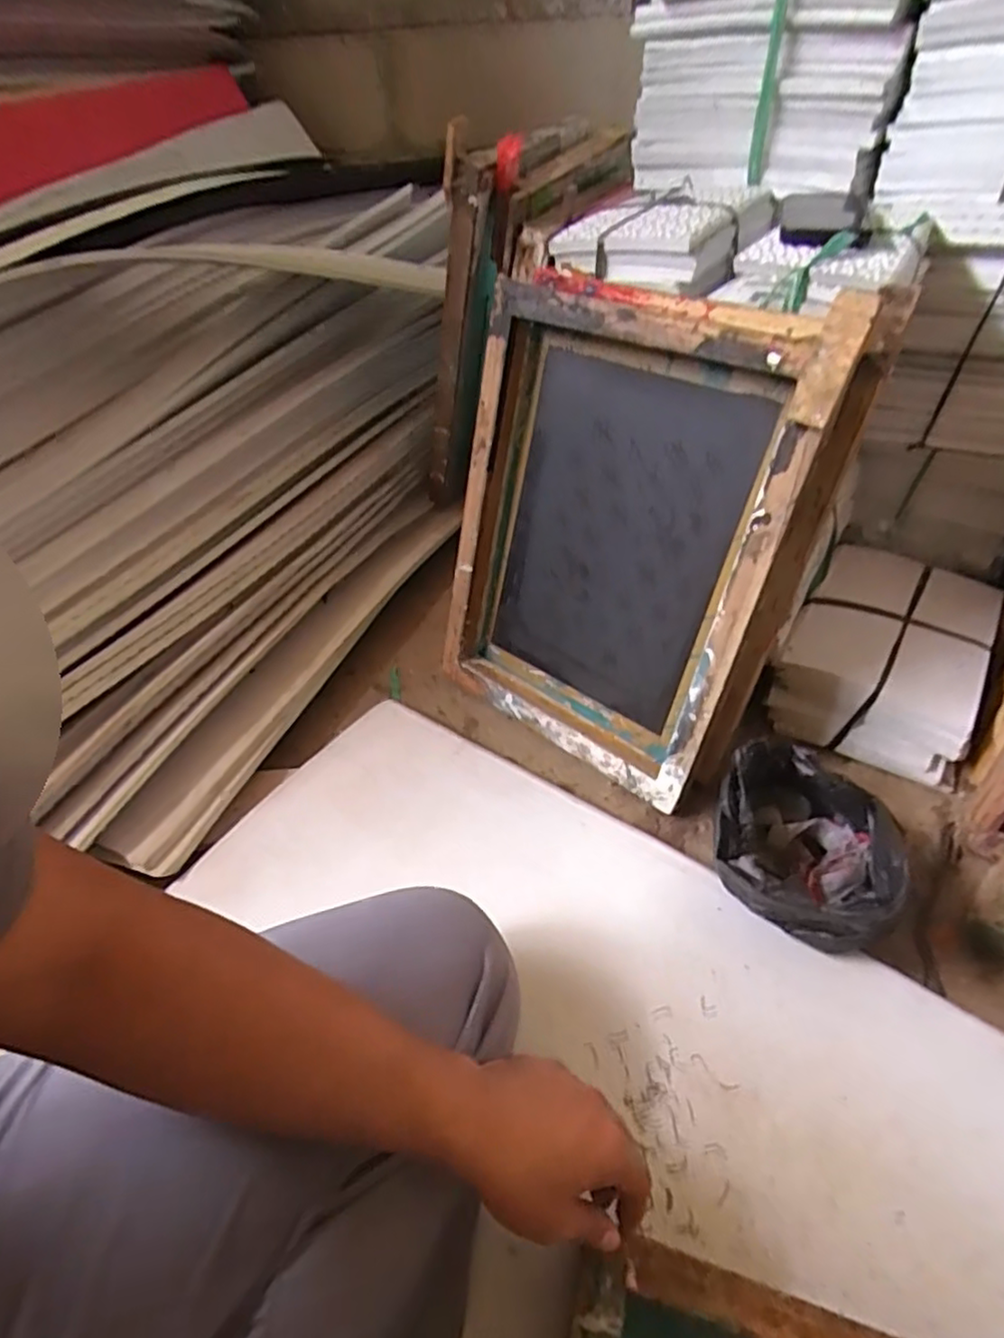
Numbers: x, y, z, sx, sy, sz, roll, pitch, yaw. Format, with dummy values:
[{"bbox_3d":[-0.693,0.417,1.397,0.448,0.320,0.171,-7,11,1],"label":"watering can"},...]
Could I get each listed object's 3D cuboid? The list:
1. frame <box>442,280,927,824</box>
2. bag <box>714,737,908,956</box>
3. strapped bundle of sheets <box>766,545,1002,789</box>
[{"bbox_3d":[0.121,-0.135,0.691,0.369,0.492,0.088,30,36,30],"label":"frame"},{"bbox_3d":[0.277,0.160,0.605,0.155,0.095,0.143,17,48,21],"label":"bag"},{"bbox_3d":[0.473,-0.026,0.817,0.201,0.103,0.288,21,49,24],"label":"strapped bundle of sheets"}]

